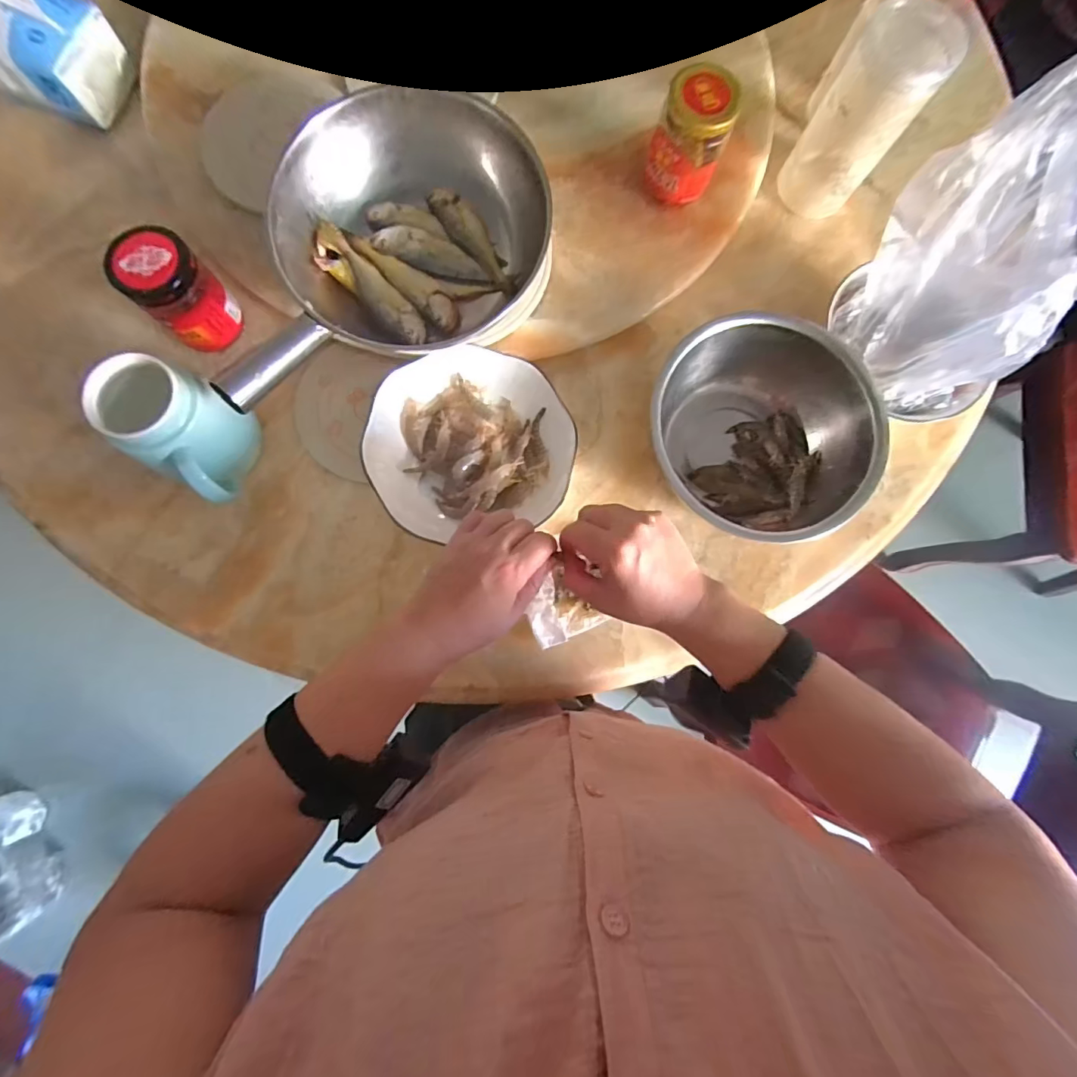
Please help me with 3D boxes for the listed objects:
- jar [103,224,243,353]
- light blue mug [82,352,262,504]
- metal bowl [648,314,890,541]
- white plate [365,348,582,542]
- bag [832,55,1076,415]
[{"bbox_3d":[-0.326,-0.223,0.443,0.064,0.096,0.066,0,82,-3],"label":"jar"},{"bbox_3d":[-0.294,-0.089,0.414,0.096,0.118,0.077,32,81,1],"label":"light blue mug"},{"bbox_3d":[0.207,-0.105,0.462,0.203,0.081,0.180,21,81,0],"label":"metal bowl"},{"bbox_3d":[-0.065,-0.095,0.464,0.187,0.043,0.172,0,82,-3],"label":"white plate"},{"bbox_3d":[0.351,-0.213,0.378,0.103,0.193,0.167,-40,86,-8],"label":"bag"}]

